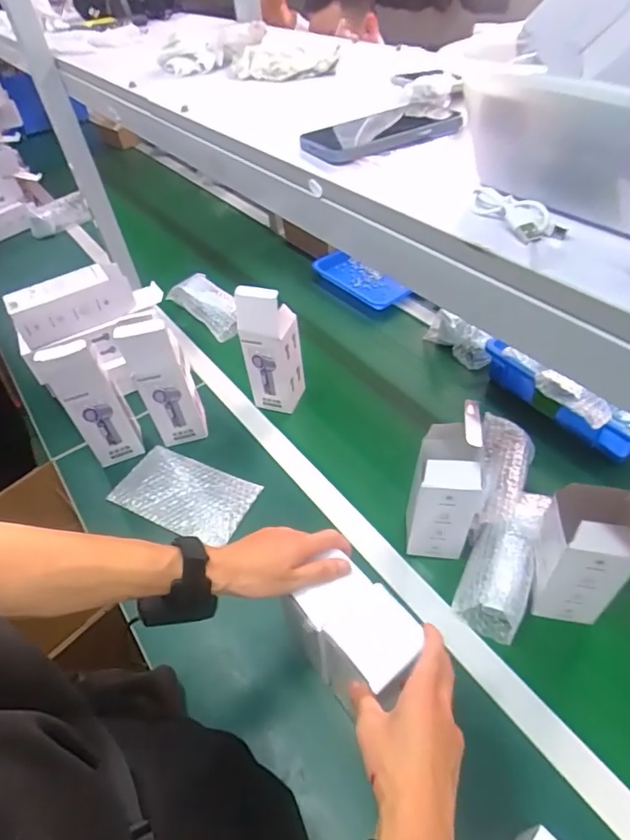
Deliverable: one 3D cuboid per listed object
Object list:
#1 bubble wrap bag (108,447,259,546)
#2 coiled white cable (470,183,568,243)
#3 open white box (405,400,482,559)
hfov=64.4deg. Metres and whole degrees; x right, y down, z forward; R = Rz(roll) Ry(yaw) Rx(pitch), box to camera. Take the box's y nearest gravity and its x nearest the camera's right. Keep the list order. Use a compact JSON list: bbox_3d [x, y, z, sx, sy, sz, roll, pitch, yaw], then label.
[{"bbox_3d":[-0.202,0.116,0.786,0.212,0.017,0.120,16,51,21],"label":"bubble wrap bag"},{"bbox_3d":[0.135,-0.143,0.341,0.027,0.016,0.074,-21,48,-13],"label":"coiled white cable"},{"bbox_3d":[0.165,0.090,0.629,0.074,0.242,0.081,12,49,17],"label":"open white box"}]

